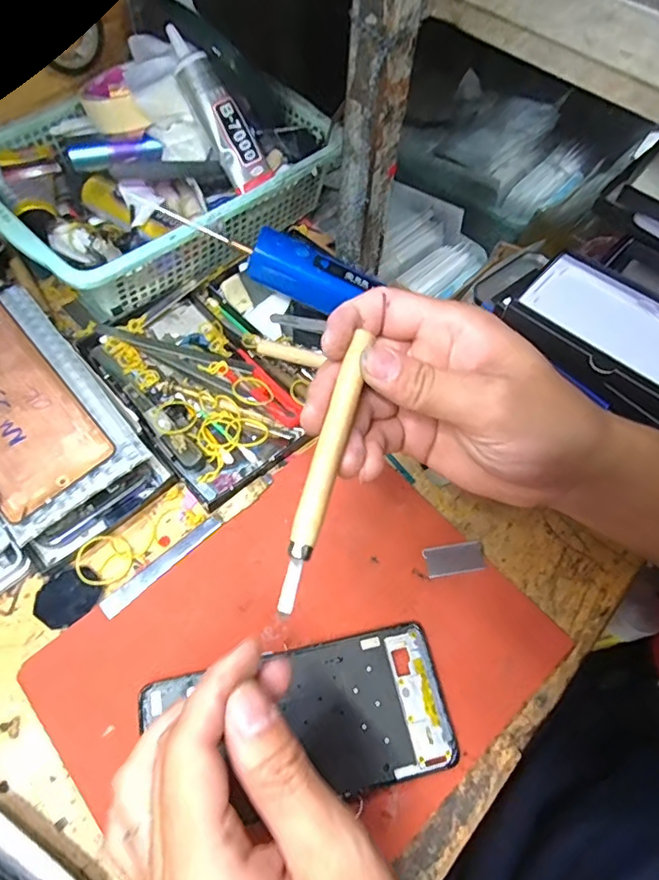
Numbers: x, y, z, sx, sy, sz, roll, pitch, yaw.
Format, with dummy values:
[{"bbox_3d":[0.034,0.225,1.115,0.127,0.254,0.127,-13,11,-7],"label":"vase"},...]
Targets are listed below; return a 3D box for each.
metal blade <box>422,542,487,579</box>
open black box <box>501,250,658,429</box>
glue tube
[{"bbox_3d":[0.080,0.076,0.337,0.039,0.004,0.019,-7,69,-10],"label":"metal blade"},{"bbox_3d":[0.239,-0.082,0.431,0.170,0.033,0.104,37,65,16],"label":"open black box"},{"bbox_3d":[-0.085,-0.249,0.401,0.031,0.018,0.115,-40,111,-22],"label":"glue tube"}]

